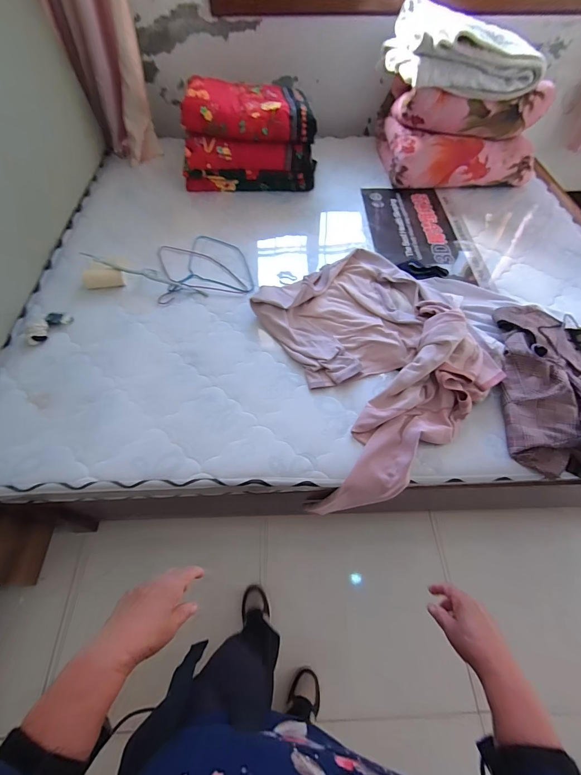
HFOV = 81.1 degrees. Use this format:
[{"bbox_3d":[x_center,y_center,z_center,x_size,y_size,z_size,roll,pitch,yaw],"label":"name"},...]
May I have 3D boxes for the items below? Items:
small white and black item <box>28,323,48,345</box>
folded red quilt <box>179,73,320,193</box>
[{"bbox_3d":[-0.753,-0.163,1.009,0.052,0.011,0.087,-15,65,-27],"label":"small white and black item"},{"bbox_3d":[-0.170,-1.071,1.432,0.542,0.313,0.357,0,58,0],"label":"folded red quilt"}]

